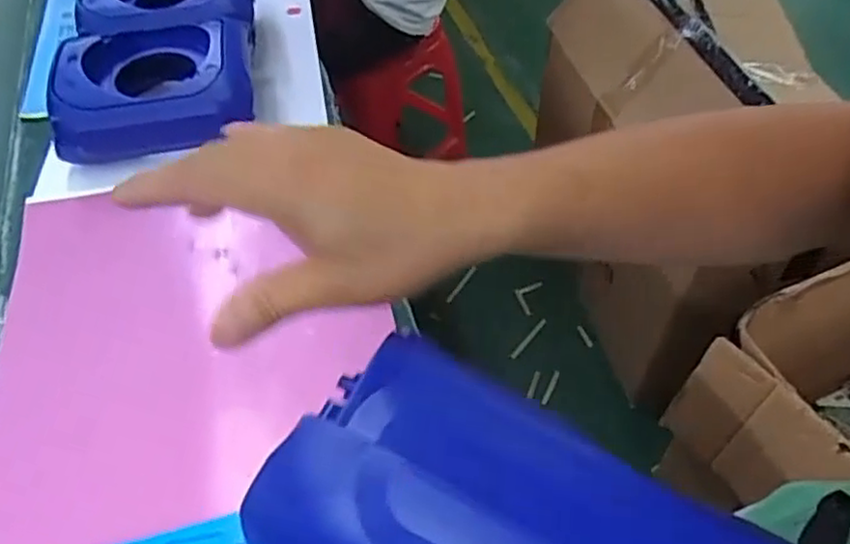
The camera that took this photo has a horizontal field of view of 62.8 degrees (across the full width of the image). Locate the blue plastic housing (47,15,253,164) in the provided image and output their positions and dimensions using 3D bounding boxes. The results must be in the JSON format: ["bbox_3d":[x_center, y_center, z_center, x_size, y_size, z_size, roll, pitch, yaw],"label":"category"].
[{"bbox_3d":[-0.313,-0.216,0.828,0.216,0.110,0.156,-6,49,-4],"label":"blue plastic housing"}]

